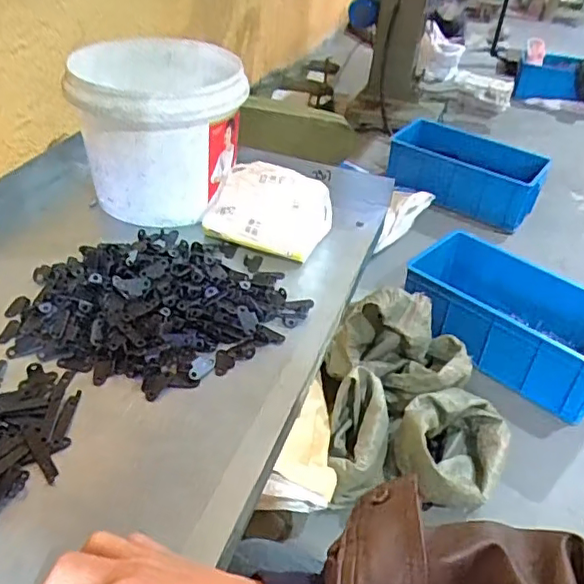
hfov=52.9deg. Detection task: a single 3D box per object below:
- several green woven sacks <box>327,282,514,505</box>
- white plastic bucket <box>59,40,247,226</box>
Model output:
[{"bbox_3d":[0.283,0.256,1.388,0.372,0.241,0.459,3,39,-1],"label":"several green woven sacks"},{"bbox_3d":[-0.150,-0.183,0.666,0.178,0.144,0.187,4,40,-4],"label":"white plastic bucket"}]

